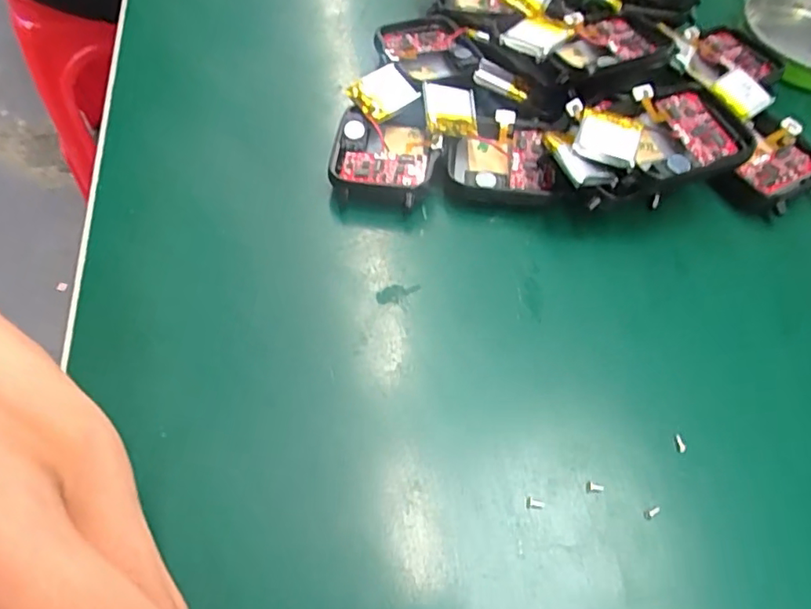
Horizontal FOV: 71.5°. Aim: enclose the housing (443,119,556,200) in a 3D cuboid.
[{"bbox_3d":[0.034,-0.052,0.205,0.038,0.008,0.034,12,59,4],"label":"housing"}]

